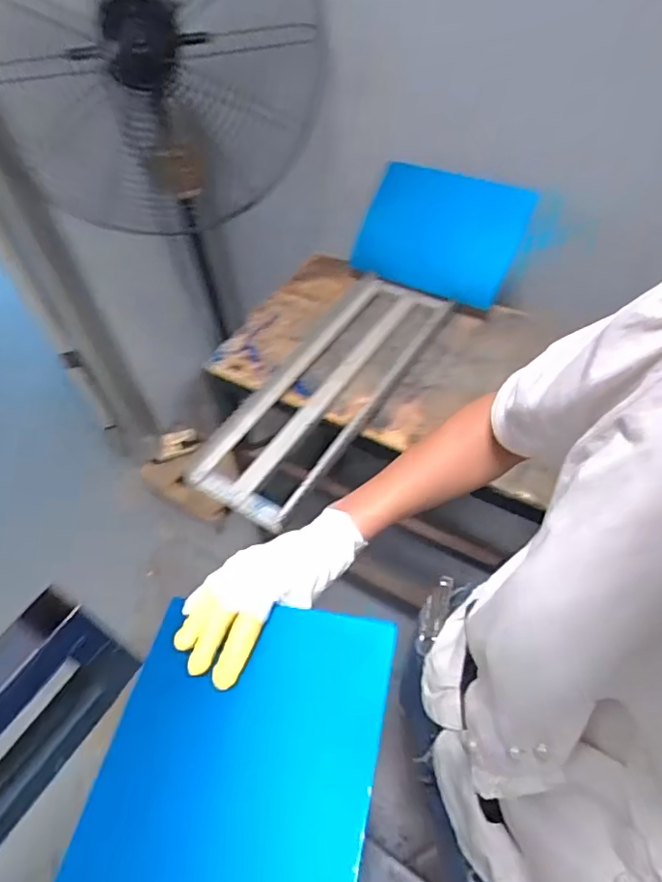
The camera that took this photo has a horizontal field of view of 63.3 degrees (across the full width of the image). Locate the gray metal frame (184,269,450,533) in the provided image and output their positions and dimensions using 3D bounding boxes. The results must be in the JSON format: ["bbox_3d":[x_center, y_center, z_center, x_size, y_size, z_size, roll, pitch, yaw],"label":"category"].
[{"bbox_3d":[0.005,-0.099,0.900,0.190,0.050,0.552,26,55,15],"label":"gray metal frame"}]

